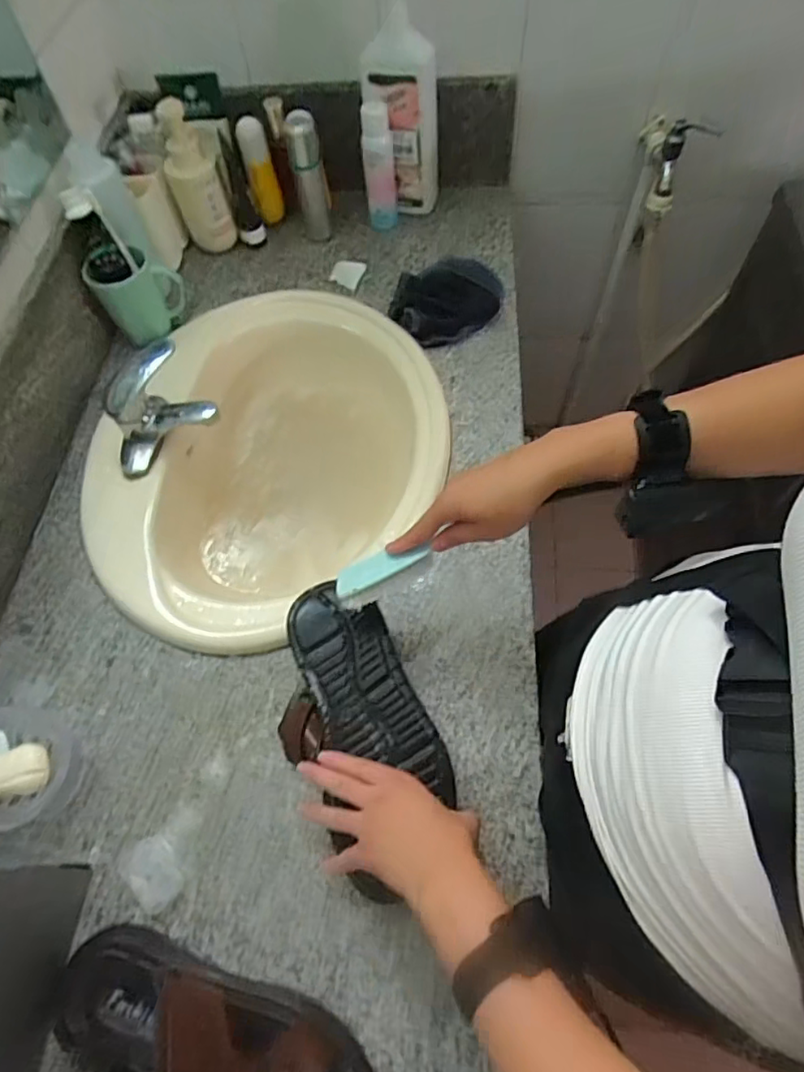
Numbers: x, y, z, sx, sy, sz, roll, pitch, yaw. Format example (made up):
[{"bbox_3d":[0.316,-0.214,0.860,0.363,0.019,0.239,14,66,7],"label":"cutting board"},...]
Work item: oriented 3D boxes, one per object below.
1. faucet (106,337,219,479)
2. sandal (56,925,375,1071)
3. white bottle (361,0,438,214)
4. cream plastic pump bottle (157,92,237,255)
[{"bbox_3d":[-0.305,-0.155,0.721,0.131,0.100,0.115,-29,65,-11],"label":"faucet"},{"bbox_3d":[-0.146,0.399,0.428,0.288,0.095,0.123,17,65,11],"label":"sandal"},{"bbox_3d":[-0.001,-0.608,0.847,0.102,0.295,0.073,-1,61,2],"label":"white bottle"},{"bbox_3d":[-0.303,-0.523,0.870,0.075,0.187,0.069,-20,62,-9],"label":"cream plastic pump bottle"}]

